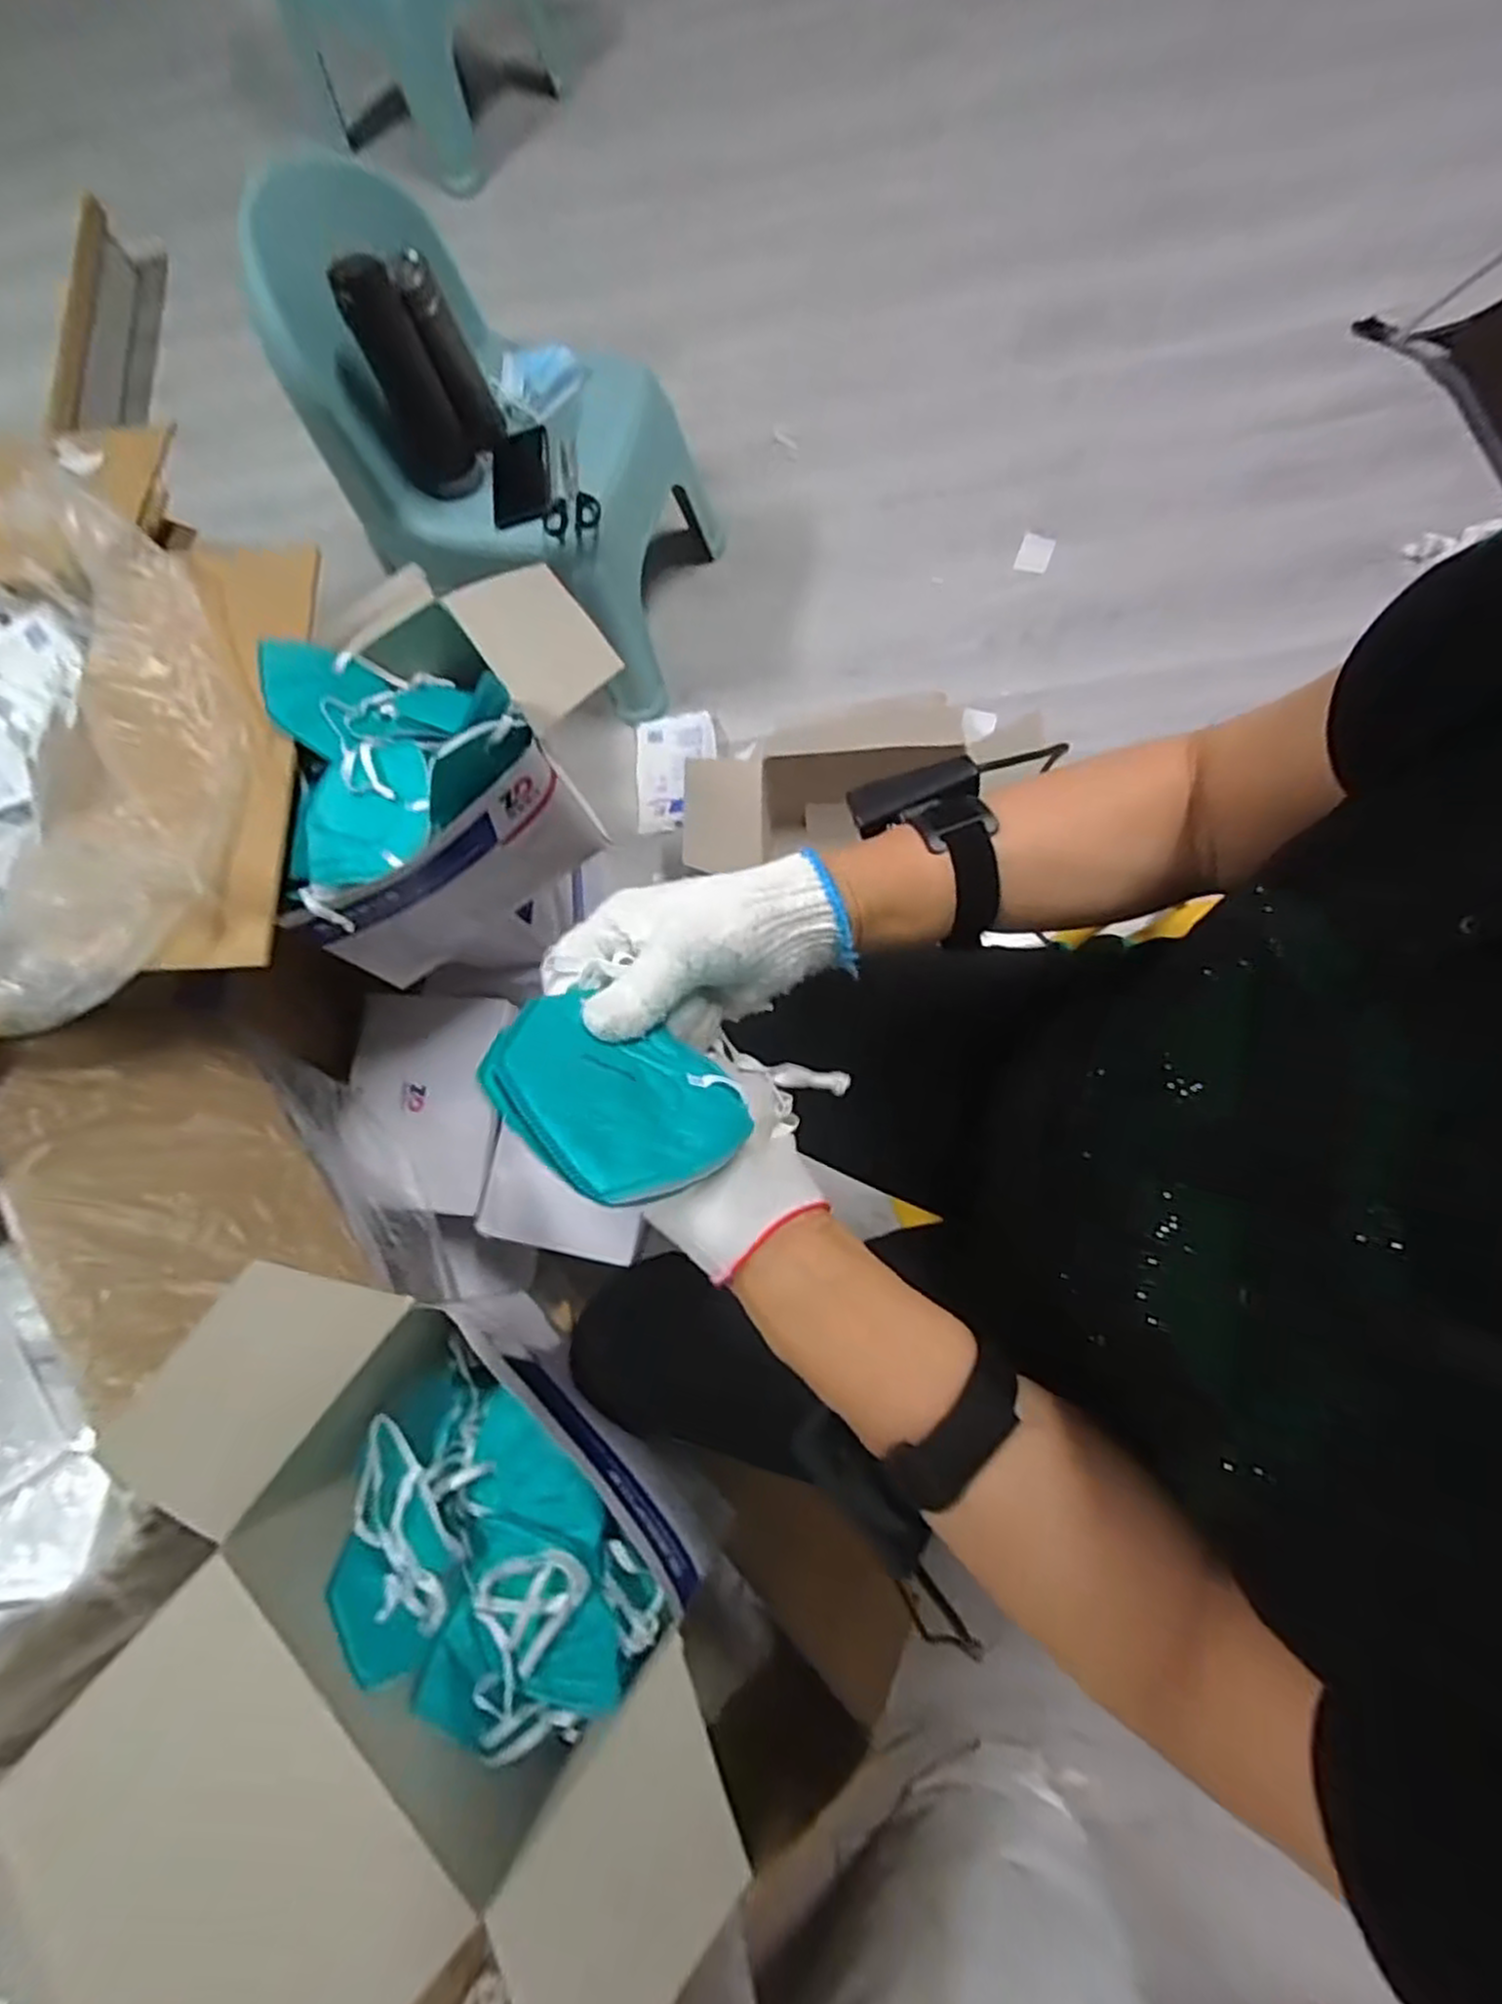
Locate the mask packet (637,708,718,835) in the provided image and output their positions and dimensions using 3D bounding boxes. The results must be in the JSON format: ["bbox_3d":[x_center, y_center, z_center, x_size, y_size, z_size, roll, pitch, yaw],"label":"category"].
[{"bbox_3d":[-0.118,-0.368,1.214,0.127,0.014,0.197,-6,75,5],"label":"mask packet"}]

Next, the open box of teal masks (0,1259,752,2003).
[{"bbox_3d":[-0.244,0.449,0.528,0.433,0.201,0.412,37,82,14],"label":"open box of teal masks"}]

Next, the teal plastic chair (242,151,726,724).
[{"bbox_3d":[-0.312,-0.757,1.076,0.372,0.570,0.383,15,78,10],"label":"teal plastic chair"}]

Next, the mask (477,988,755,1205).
[{"bbox_3d":[-0.051,0.036,0.301,0.100,0.117,0.006,26,110,-6],"label":"mask"}]

